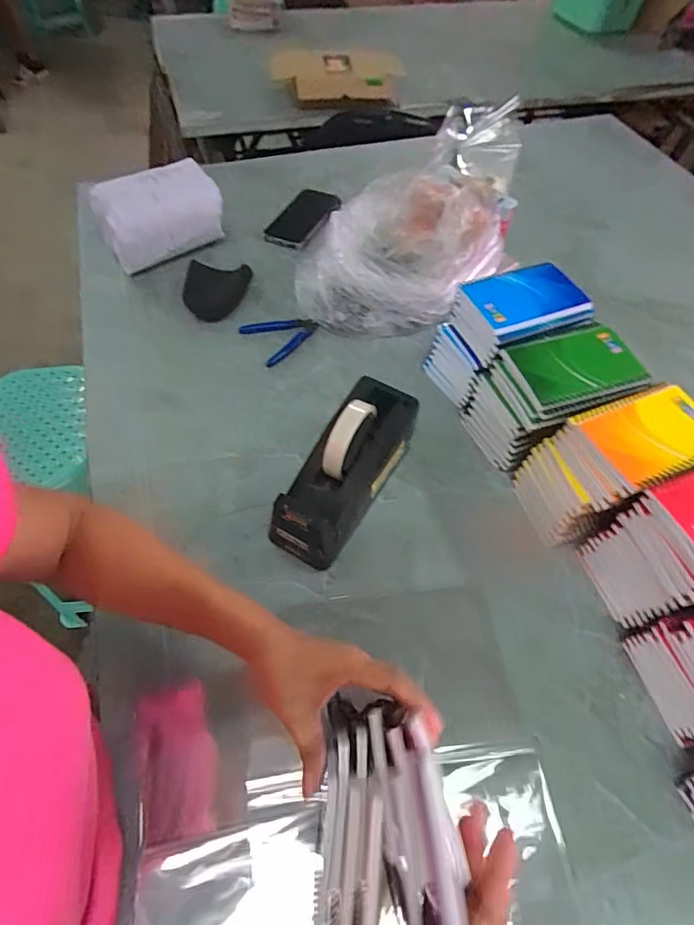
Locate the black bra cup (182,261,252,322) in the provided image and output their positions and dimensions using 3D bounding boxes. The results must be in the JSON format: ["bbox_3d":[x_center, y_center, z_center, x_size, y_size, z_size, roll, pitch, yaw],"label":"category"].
[{"bbox_3d":[-0.212,-0.269,0.758,0.110,0.031,0.110,11,56,7],"label":"black bra cup"}]

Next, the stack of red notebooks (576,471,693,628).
[{"bbox_3d":[0.324,0.082,0.455,0.143,0.150,0.100,-17,60,-11],"label":"stack of red notebooks"}]

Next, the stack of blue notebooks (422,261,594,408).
[{"bbox_3d":[0.195,-0.151,0.605,0.137,0.154,0.112,-19,58,-13],"label":"stack of blue notebooks"}]

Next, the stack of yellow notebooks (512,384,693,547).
[{"bbox_3d":[0.277,0.006,0.511,0.141,0.141,0.104,-21,59,-14],"label":"stack of yellow notebooks"}]

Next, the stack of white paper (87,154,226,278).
[{"bbox_3d":[-0.302,-0.397,0.790,0.186,0.110,0.125,-29,61,-19],"label":"stack of white paper"}]

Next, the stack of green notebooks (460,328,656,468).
[{"bbox_3d":[0.231,-0.068,0.560,0.136,0.145,0.116,-18,58,-13],"label":"stack of green notebooks"}]

